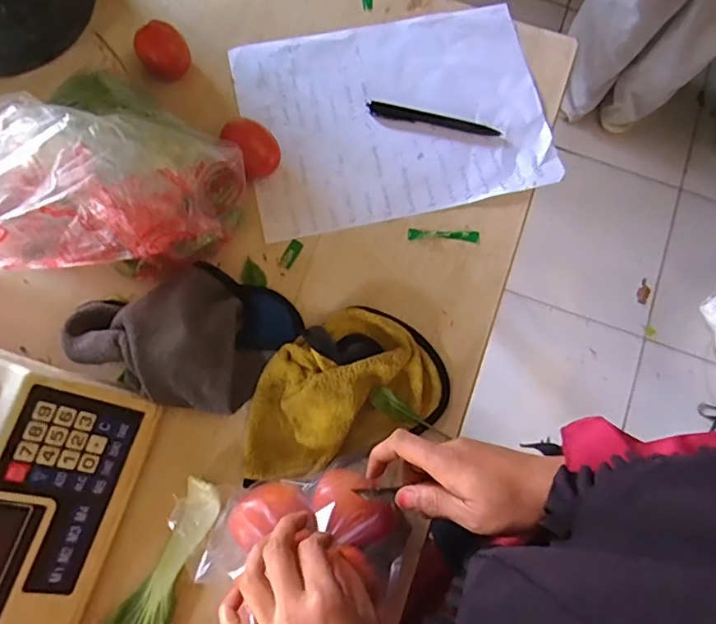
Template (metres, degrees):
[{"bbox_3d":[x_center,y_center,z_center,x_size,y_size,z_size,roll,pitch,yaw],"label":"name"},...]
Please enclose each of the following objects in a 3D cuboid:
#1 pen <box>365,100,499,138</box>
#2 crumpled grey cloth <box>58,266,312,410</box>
[{"bbox_3d":[0.076,-0.192,0.538,0.131,0.009,0.013,10,78,1],"label":"pen"},{"bbox_3d":[-0.147,0.013,0.459,0.166,0.057,0.126,26,79,4],"label":"crumpled grey cloth"}]

